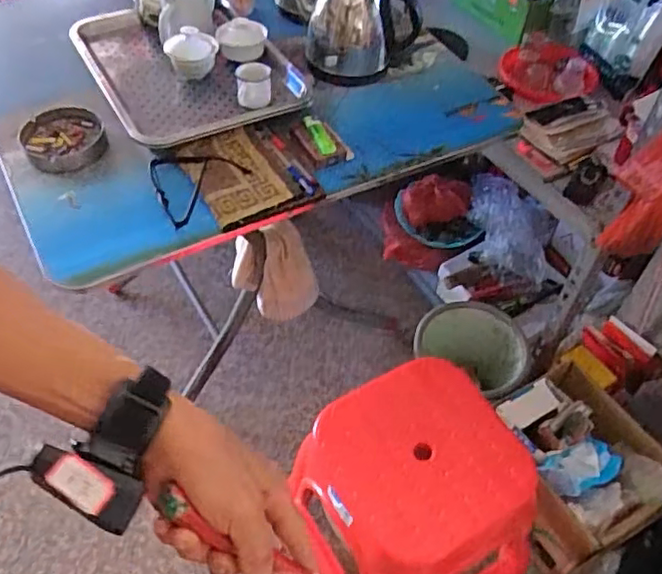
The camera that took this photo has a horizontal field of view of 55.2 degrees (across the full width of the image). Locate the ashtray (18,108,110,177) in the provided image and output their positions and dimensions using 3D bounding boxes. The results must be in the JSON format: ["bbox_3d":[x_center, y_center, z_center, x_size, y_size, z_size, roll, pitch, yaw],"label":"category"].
[{"bbox_3d":[-0.391,-0.216,0.932,0.115,0.029,0.124,-26,55,-23],"label":"ashtray"}]

